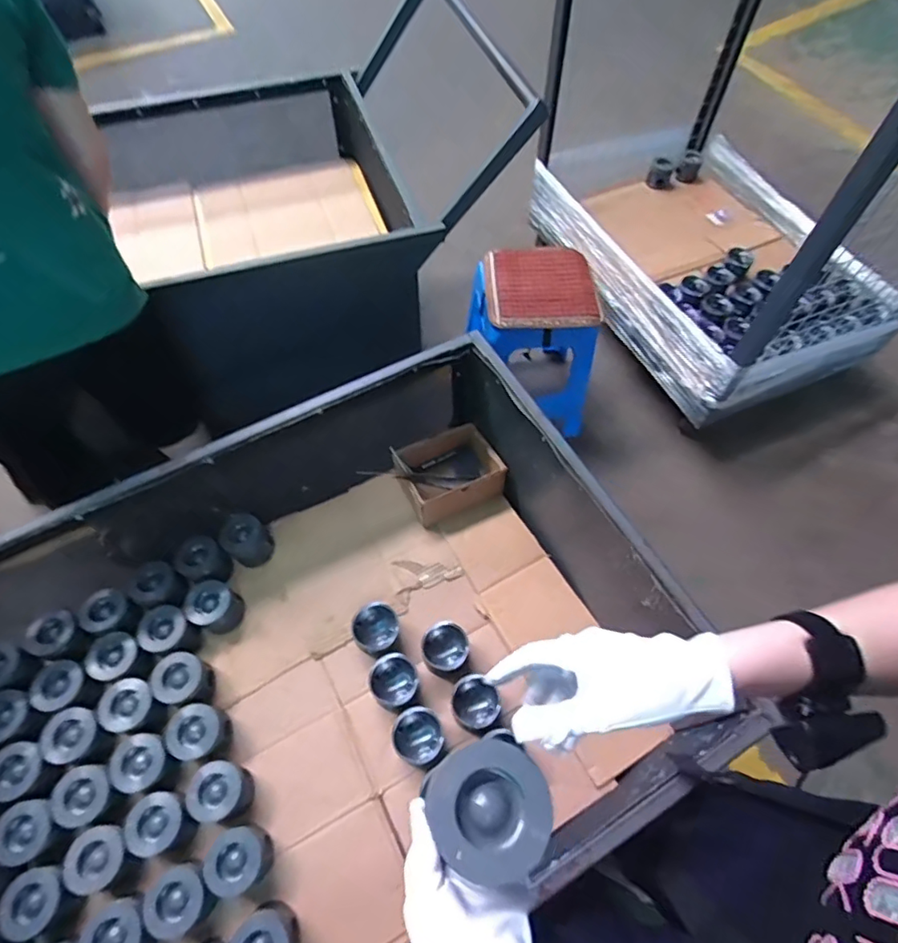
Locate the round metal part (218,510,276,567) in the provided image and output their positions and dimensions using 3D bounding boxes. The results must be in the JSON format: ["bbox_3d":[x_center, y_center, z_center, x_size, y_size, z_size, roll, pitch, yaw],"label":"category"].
[{"bbox_3d":[-0.421,0.142,1.144,0.090,0.068,0.107,-38,67,-19],"label":"round metal part"}]

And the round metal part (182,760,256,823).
[{"bbox_3d":[-0.381,0.533,0.920,0.091,0.080,0.083,0,60,0],"label":"round metal part"}]

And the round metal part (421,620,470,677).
[{"bbox_3d":[-0.007,0.331,1.030,0.085,0.070,0.085,0,60,0],"label":"round metal part"}]

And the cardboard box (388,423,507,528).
[{"bbox_3d":[-0.001,0.010,1.214,0.206,0.101,0.175,-25,63,-14],"label":"cardboard box"}]

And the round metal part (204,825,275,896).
[{"bbox_3d":[-0.331,0.616,0.876,0.089,0.068,0.089,0,60,0],"label":"round metal part"}]

